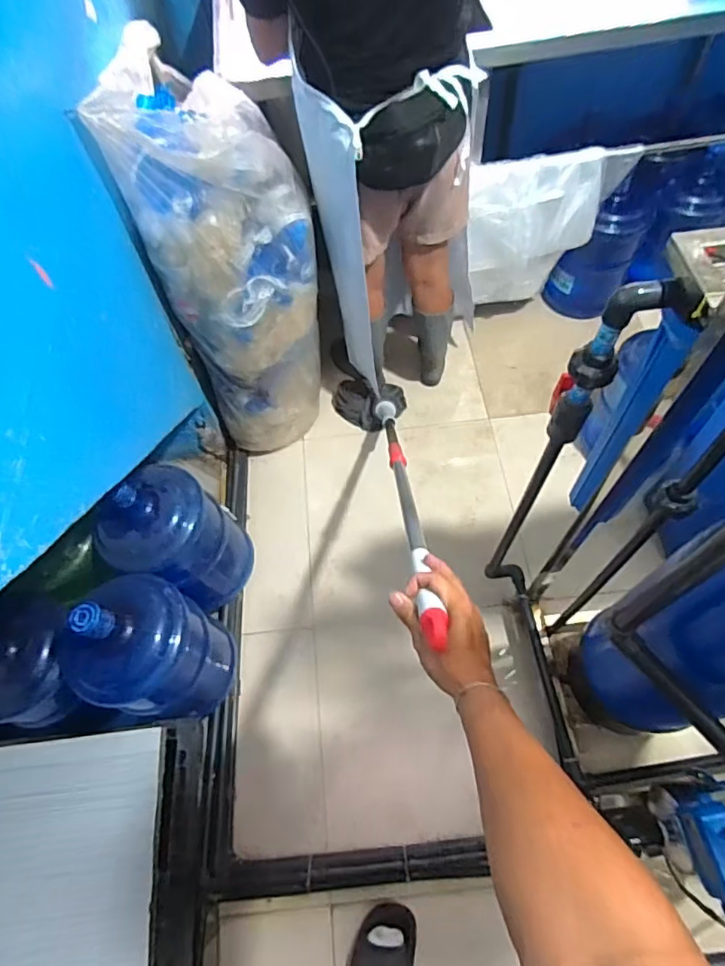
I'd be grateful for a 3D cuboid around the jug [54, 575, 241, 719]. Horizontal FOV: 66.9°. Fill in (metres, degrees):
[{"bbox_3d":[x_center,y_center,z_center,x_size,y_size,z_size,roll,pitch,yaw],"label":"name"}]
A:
[{"bbox_3d":[-0.455,0.355,1.172,0.262,0.409,0.250,23,65,15],"label":"jug"}]

